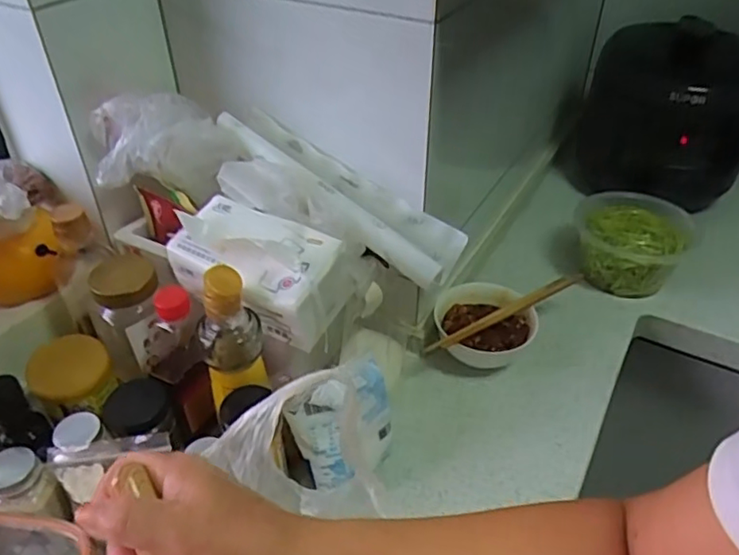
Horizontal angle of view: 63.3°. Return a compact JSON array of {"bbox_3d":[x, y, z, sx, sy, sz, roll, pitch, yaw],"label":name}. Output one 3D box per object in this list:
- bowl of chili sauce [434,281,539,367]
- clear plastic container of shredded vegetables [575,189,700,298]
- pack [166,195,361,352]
[{"bbox_3d":[0.145,0.067,0.764,0.124,0.066,0.102,8,39,7],"label":"bowl of chili sauce"},{"bbox_3d":[0.384,-0.051,0.892,0.152,0.093,0.164,20,43,21],"label":"clear plastic container of shredded vegetables"},{"bbox_3d":[-0.106,-0.008,0.590,0.160,0.086,0.087,20,43,22],"label":"pack"}]

